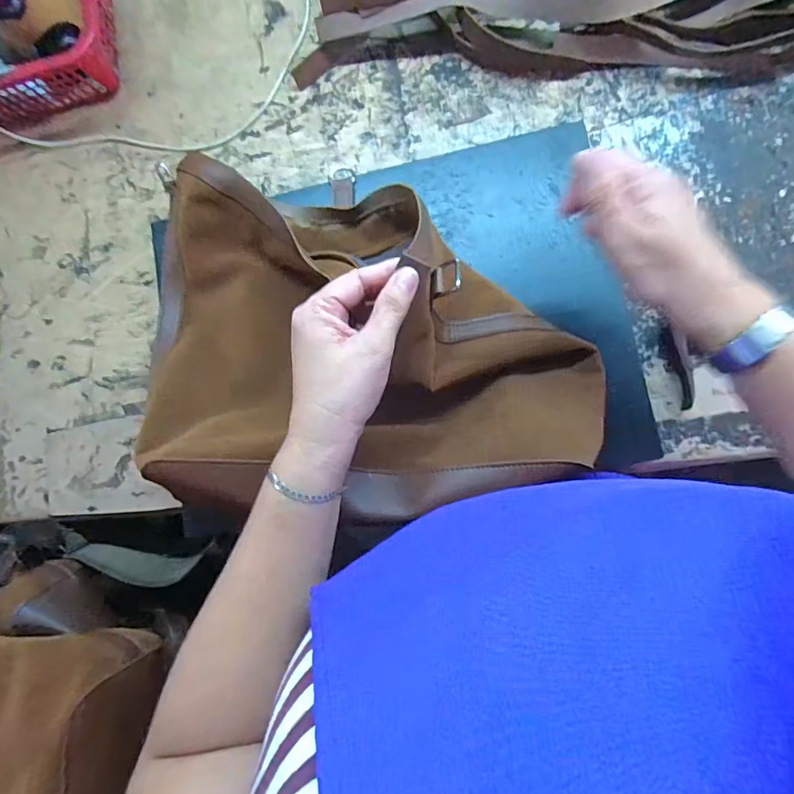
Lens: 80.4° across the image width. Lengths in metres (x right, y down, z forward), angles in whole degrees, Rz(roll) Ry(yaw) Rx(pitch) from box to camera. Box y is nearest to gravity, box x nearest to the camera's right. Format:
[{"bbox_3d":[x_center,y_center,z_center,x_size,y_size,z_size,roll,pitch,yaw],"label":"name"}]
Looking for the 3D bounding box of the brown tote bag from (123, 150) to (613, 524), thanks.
[{"bbox_3d":[-0.031,-0.042,0.358,0.363,0.089,0.258,8,84,8],"label":"brown tote bag"}]

